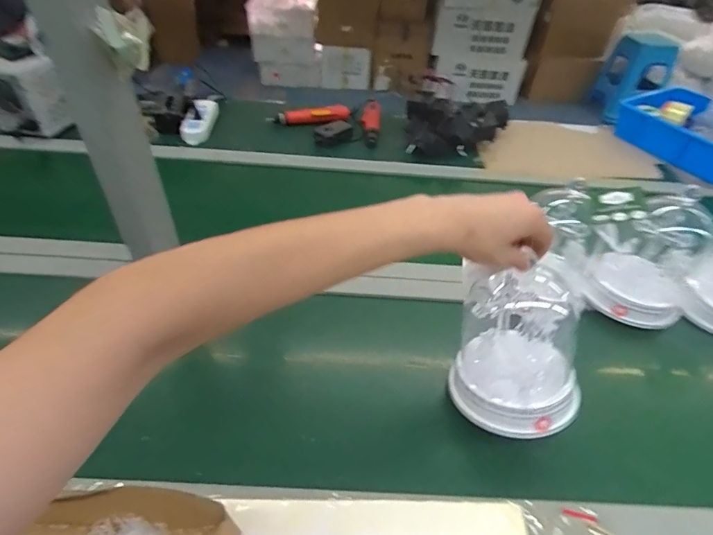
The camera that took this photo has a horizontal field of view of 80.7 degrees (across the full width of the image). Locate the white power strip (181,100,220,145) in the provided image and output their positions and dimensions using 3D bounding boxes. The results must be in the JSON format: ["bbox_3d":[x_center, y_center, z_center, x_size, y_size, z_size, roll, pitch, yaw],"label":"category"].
[{"bbox_3d":[-0.395,-0.364,1.054,0.063,0.050,0.159,8,58,4],"label":"white power strip"}]

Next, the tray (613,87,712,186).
[{"bbox_3d":[0.912,-0.330,1.084,0.260,0.099,0.435,-28,53,-29],"label":"tray"}]

